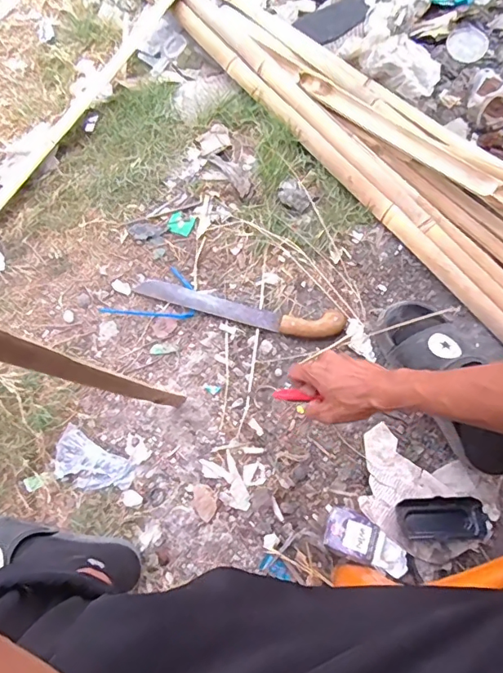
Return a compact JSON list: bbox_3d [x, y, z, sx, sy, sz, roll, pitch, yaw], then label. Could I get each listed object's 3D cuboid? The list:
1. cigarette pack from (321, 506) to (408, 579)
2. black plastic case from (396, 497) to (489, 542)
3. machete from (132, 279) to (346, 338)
[{"bbox_3d":[0.154,0.273,0.633,0.112,0.028,0.054,25,74,9],"label":"cigarette pack"},{"bbox_3d":[0.249,0.239,0.625,0.108,0.022,0.051,-2,72,1],"label":"black plastic case"},{"bbox_3d":[-0.021,-0.045,0.717,0.314,0.025,0.046,14,73,6],"label":"machete"}]

